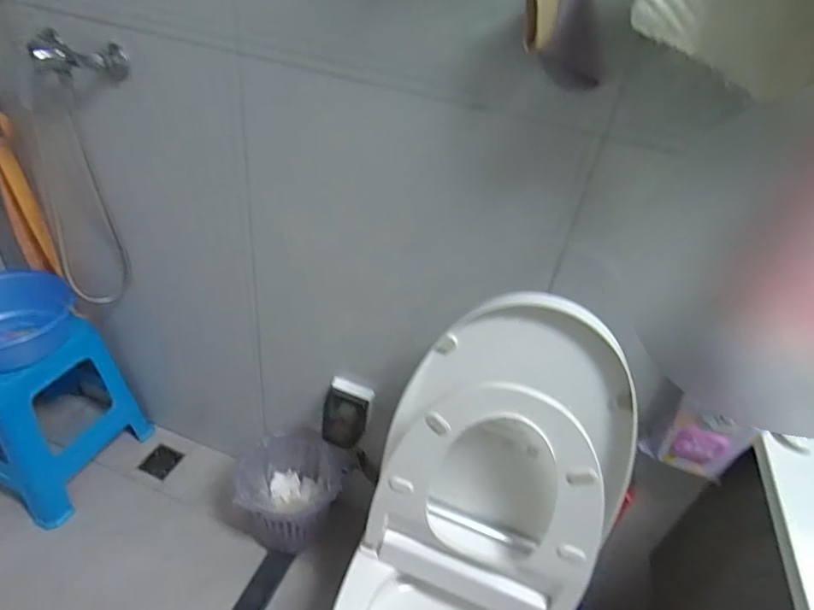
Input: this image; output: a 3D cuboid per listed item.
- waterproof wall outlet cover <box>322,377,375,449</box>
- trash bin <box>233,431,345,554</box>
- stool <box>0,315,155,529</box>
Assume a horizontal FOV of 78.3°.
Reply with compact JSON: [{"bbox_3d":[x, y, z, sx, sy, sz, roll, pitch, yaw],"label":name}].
[{"bbox_3d":[-0.147,0.273,1.239,0.112,0.165,0.091,12,39,5],"label":"waterproof wall outlet cover"},{"bbox_3d":[-0.328,0.526,1.382,0.226,0.312,0.246,5,39,-4],"label":"trash bin"},{"bbox_3d":[-1.068,0.282,1.441,0.356,0.492,0.410,18,40,13],"label":"stool"}]

